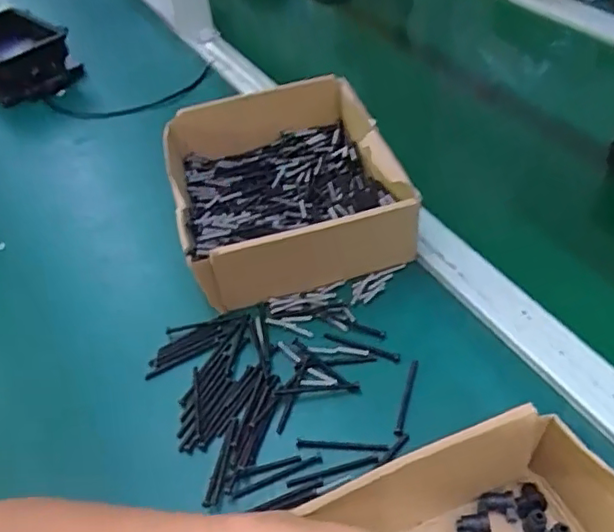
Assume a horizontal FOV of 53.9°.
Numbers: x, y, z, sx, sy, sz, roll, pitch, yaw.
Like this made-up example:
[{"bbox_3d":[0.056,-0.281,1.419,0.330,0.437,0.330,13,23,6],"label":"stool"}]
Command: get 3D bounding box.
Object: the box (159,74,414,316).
[{"bbox_3d":[-0.023,-0.073,0.551,0.183,0.075,0.210,-14,46,-6],"label":"box"}]

